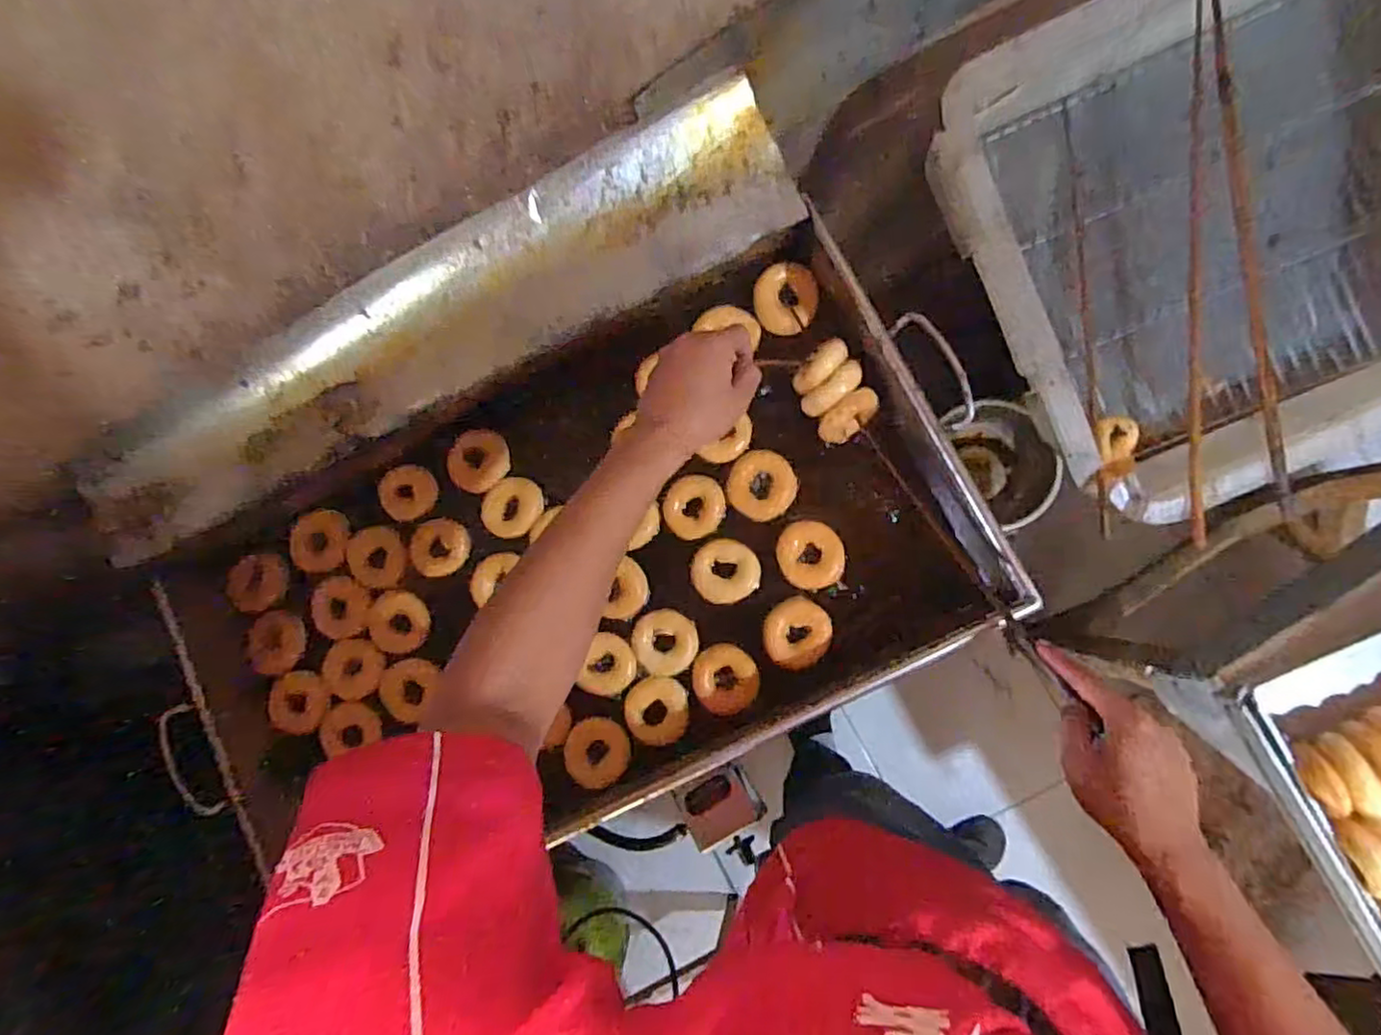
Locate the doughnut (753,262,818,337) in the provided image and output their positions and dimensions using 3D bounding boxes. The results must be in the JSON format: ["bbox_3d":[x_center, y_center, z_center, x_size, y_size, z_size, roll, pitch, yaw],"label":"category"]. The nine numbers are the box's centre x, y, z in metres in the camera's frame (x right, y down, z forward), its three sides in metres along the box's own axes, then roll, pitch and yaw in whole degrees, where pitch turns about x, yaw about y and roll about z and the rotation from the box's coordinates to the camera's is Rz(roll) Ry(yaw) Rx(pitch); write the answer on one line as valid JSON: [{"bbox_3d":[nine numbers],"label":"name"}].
[{"bbox_3d":[0.107,-0.246,0.751,0.069,0.023,0.073,-1,85,7],"label":"doughnut"}]

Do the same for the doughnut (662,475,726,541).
[{"bbox_3d":[0.005,-0.011,0.761,0.066,0.022,0.071,42,91,8],"label":"doughnut"}]

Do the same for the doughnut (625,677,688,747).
[{"bbox_3d":[-0.039,0.214,0.737,0.071,0.021,0.069,-1,85,7],"label":"doughnut"}]

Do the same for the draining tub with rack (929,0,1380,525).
[{"bbox_3d":[0.614,-0.329,0.668,0.660,0.150,0.488,-24,83,4],"label":"draining tub with rack"}]

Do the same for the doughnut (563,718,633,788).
[{"bbox_3d":[-0.104,0.262,0.743,0.069,0.023,0.070,21,88,8],"label":"doughnut"}]

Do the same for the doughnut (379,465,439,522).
[{"bbox_3d":[-0.333,-0.027,0.779,0.071,0.013,0.065,-39,99,-6],"label":"doughnut"}]

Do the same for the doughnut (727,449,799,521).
[{"bbox_3d":[0.081,-0.036,0.753,0.077,0.018,0.076,-1,85,7],"label":"doughnut"}]

